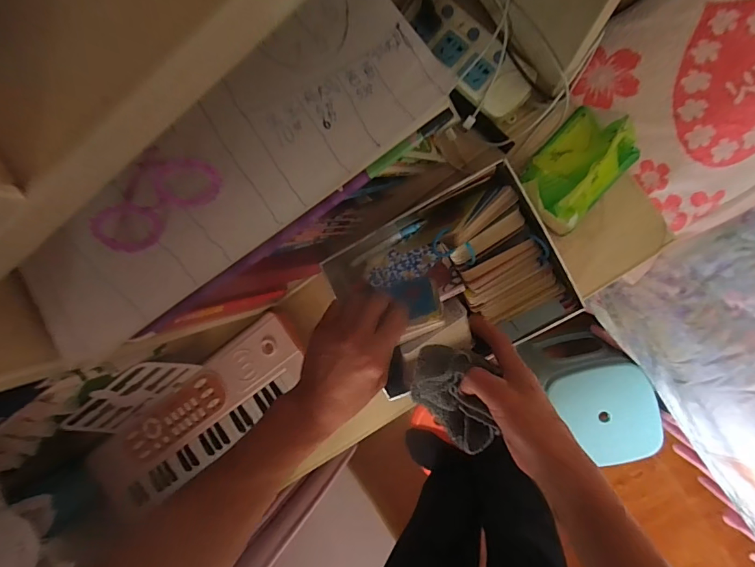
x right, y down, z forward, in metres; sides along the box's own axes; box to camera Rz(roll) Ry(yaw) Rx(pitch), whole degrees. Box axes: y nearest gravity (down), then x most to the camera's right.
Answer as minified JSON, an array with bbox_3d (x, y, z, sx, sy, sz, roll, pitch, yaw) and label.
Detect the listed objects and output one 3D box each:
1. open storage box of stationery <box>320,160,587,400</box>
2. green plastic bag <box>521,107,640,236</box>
[{"bbox_3d":[0.078,-0.006,0.494,0.239,0.088,0.194,-28,89,12],"label":"open storage box of stationery"},{"bbox_3d":[0.232,-0.132,0.476,0.091,0.055,0.130,41,100,5],"label":"green plastic bag"}]

